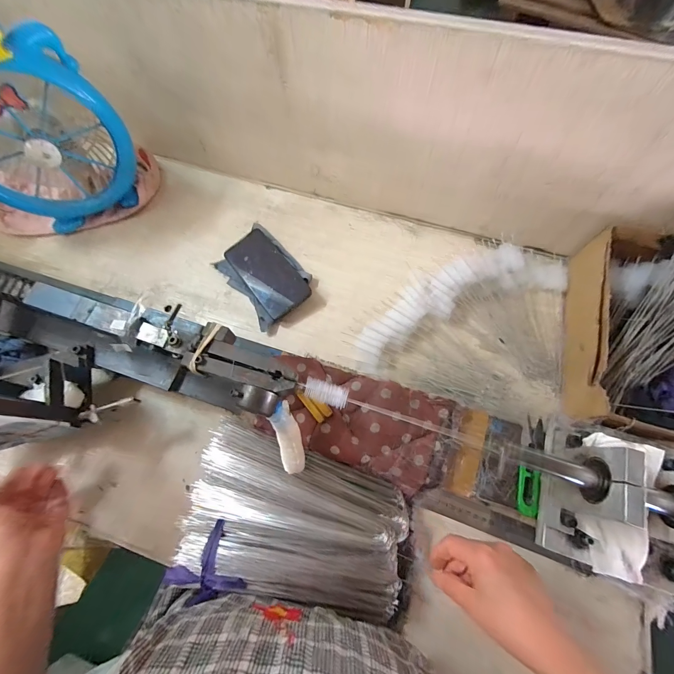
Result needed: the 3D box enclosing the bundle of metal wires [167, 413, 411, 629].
[{"bbox_3d":[-0.054,0.217,0.392,0.272,0.058,0.165,14,71,5],"label":"bundle of metal wires"}]

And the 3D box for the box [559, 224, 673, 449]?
[{"bbox_3d":[0.426,-0.005,0.406,0.203,0.128,0.286,13,71,5],"label":"box"}]

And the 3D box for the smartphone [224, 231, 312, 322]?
[{"bbox_3d":[-0.115,-0.108,0.519,0.077,0.013,0.160,-39,71,-3],"label":"smartphone"}]

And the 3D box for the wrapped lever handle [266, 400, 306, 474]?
[{"bbox_3d":[-0.054,0.113,0.349,0.024,0.018,0.095,-12,115,-4],"label":"wrapped lever handle"}]

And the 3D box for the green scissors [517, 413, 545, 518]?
[{"bbox_3d":[0.237,0.154,0.384,0.023,0.006,0.118,15,64,20],"label":"green scissors"}]

